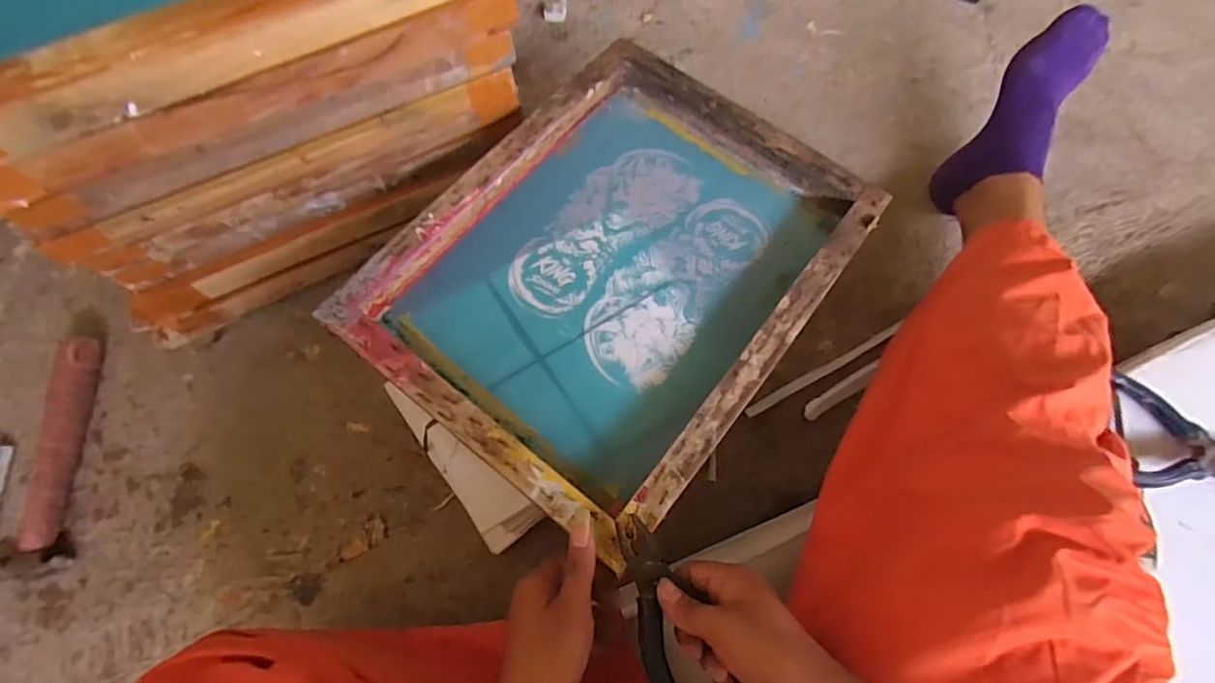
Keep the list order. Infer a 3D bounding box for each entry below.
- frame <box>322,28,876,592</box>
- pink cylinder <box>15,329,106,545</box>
[{"bbox_3d":[0.014,-0.077,0.553,0.343,0.066,0.444,38,76,10],"label":"frame"},{"bbox_3d":[-0.619,0.109,0.633,0.034,0.037,0.232,-1,73,-1],"label":"pink cylinder"}]

